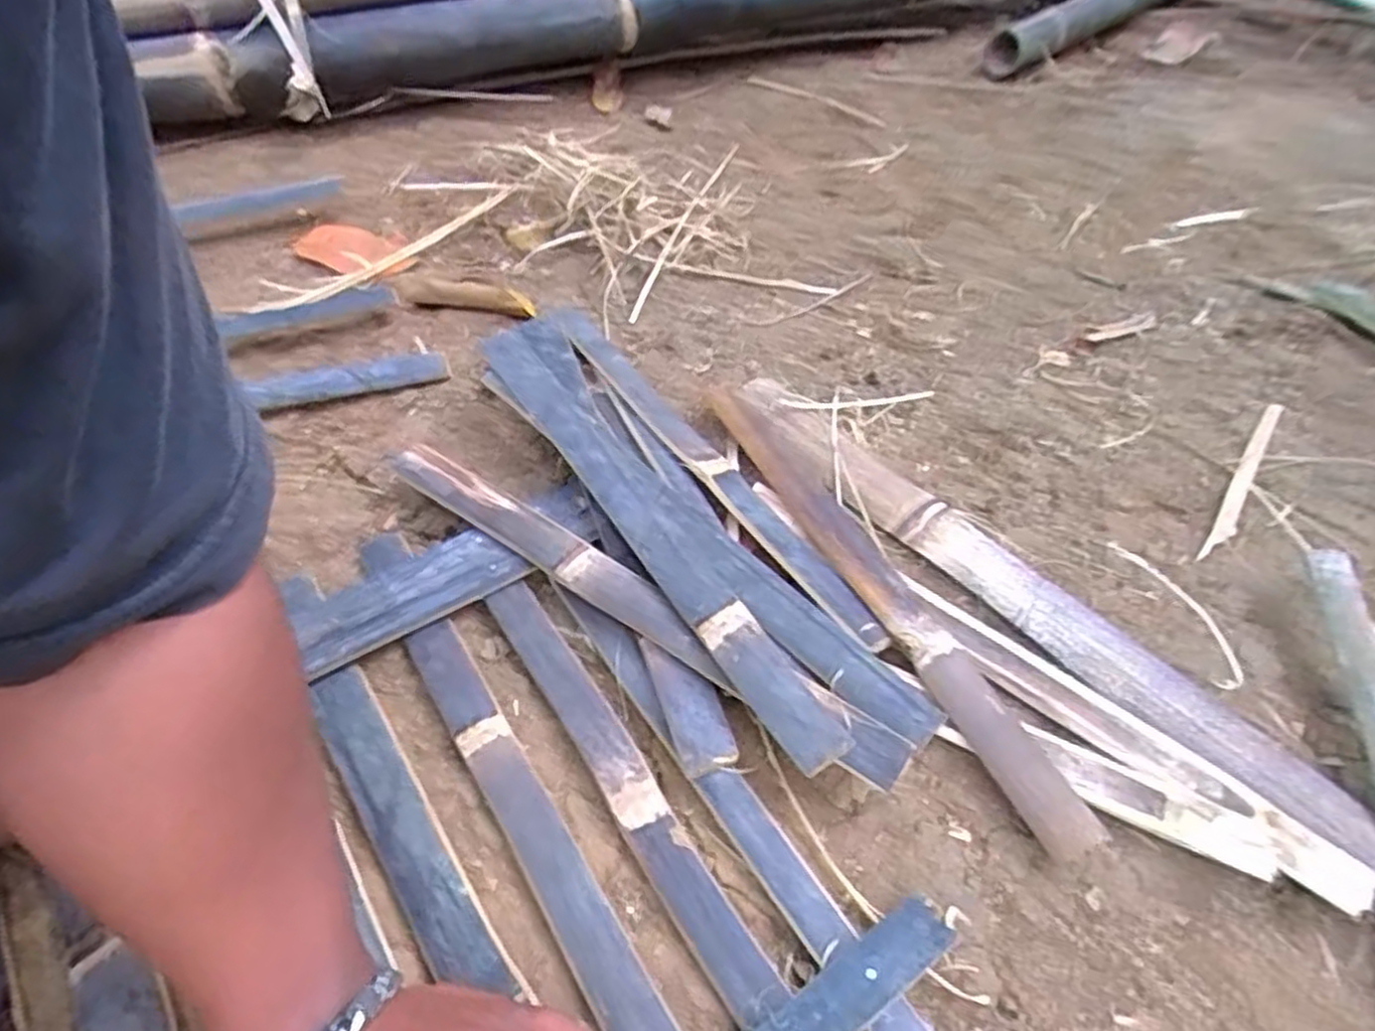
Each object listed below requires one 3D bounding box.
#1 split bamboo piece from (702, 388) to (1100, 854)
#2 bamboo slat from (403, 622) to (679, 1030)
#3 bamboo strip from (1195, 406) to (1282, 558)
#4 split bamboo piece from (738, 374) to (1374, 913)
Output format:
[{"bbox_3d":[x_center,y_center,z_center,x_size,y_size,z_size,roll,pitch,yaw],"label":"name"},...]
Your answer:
[{"bbox_3d":[0.119,0.034,0.516,0.037,0.012,0.391,-20,51,-17],"label":"split bamboo piece"},{"bbox_3d":[-0.084,0.165,0.421,0.030,0.013,0.283,-27,53,-22],"label":"bamboo slat"},{"bbox_3d":[0.420,-0.033,0.592,0.015,0.013,0.193,29,54,24],"label":"bamboo strip"},{"bbox_3d":[0.213,0.044,0.526,0.062,0.020,0.484,-32,55,-26],"label":"split bamboo piece"}]

